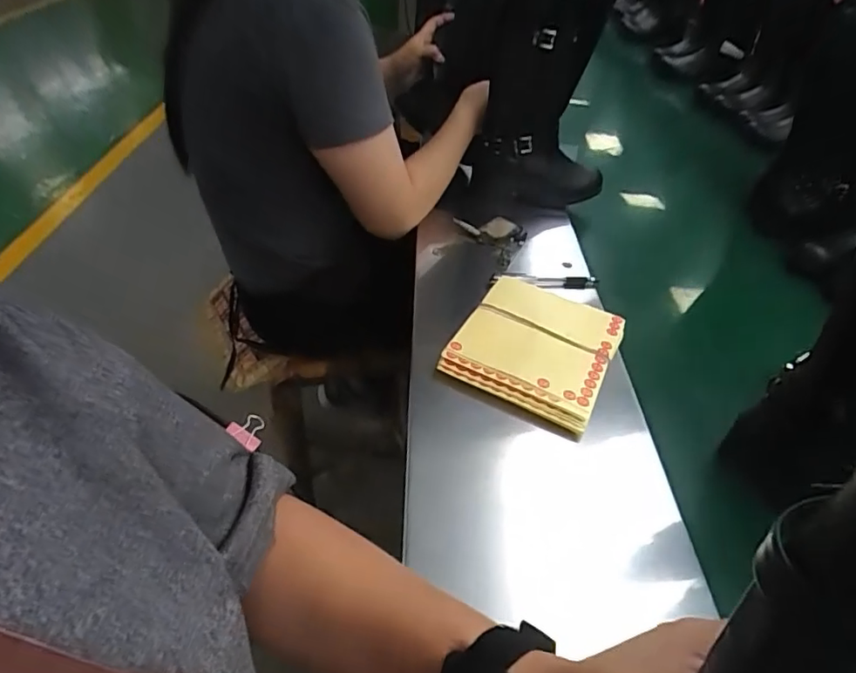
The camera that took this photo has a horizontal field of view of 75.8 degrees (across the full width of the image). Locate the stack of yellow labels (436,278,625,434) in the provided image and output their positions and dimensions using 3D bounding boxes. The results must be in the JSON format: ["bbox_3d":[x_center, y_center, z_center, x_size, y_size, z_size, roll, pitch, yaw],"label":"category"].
[{"bbox_3d":[0.122,0.004,0.610,0.156,0.030,0.184,22,44,19],"label":"stack of yellow labels"}]

